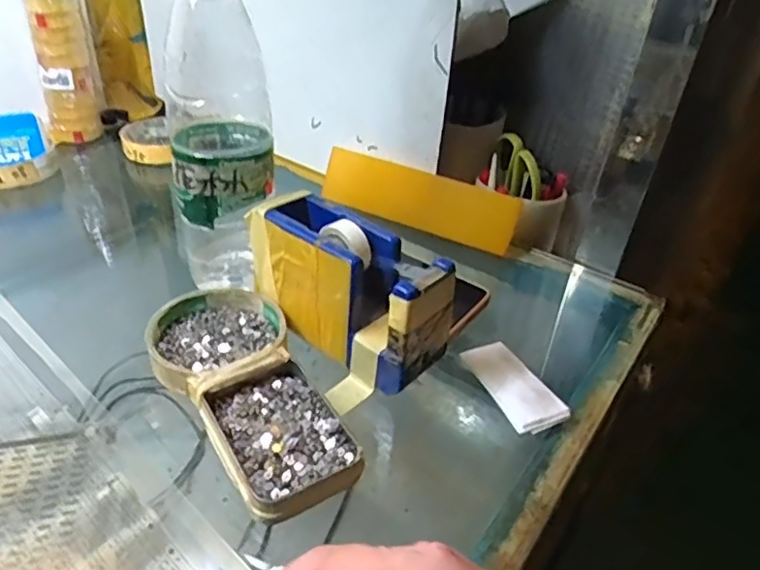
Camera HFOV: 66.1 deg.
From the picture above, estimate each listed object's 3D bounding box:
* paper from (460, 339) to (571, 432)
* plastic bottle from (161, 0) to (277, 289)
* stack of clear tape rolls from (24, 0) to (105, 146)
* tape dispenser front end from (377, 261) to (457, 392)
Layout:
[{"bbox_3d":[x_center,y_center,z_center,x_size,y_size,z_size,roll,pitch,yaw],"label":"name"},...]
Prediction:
[{"bbox_3d":[0.083,0.063,0.363,0.035,0.013,0.069,-13,39,-23],"label":"paper"},{"bbox_3d":[-0.101,-0.099,0.373,0.065,0.213,0.072,-4,36,-11],"label":"plastic bottle"},{"bbox_3d":[-0.329,-0.229,0.612,0.053,0.143,0.055,-13,39,-23],"label":"stack of clear tape rolls"},{"bbox_3d":[0.022,0.023,0.340,0.019,0.091,0.048,27,41,29],"label":"tape dispenser front end"}]

